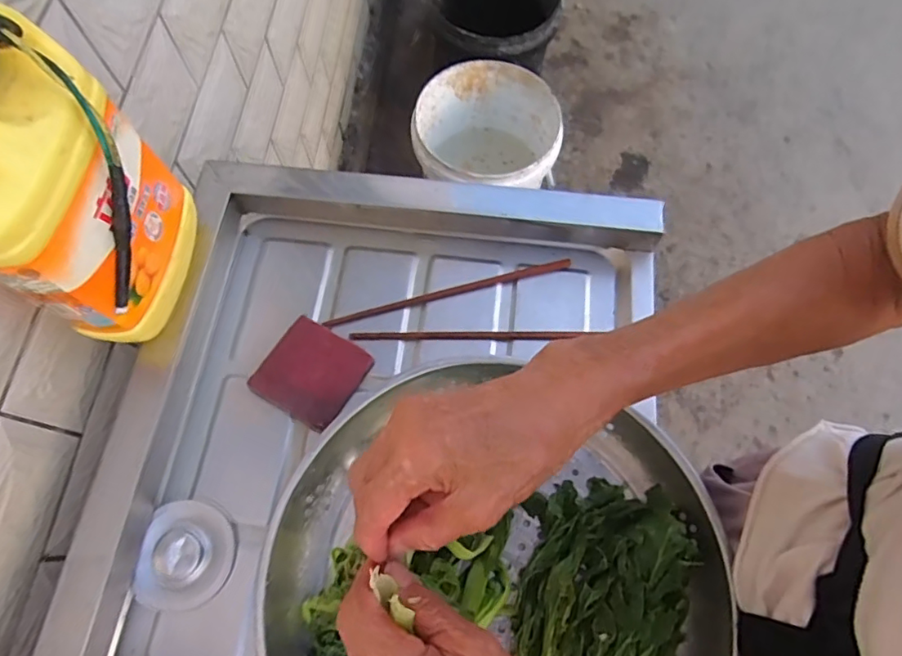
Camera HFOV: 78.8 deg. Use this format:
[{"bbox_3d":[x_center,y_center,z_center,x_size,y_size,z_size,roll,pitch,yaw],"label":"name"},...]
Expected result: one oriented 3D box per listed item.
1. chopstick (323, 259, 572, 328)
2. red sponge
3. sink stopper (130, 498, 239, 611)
[{"bbox_3d":[-0.001,-0.035,0.541,0.246,0.010,0.010,-14,70,-6],"label":"chopstick"},{"bbox_3d":[-0.129,0.041,0.512,0.089,0.024,0.085,31,72,11],"label":"red sponge"},{"bbox_3d":[-0.218,0.186,0.452,0.073,0.020,0.080,5,69,2],"label":"sink stopper"}]

